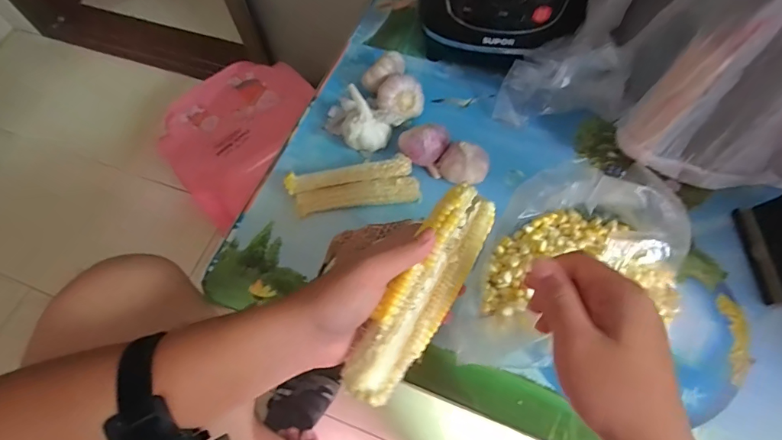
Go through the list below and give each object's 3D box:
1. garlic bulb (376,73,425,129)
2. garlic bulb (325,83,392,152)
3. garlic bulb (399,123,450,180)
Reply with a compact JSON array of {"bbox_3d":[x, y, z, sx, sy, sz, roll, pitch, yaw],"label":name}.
[{"bbox_3d":[0.007,-0.133,0.507,0.045,0.048,0.060,31,70,16],"label":"garlic bulb"},{"bbox_3d":[-0.043,-0.114,0.491,0.046,0.062,0.077,-38,68,-14],"label":"garlic bulb"},{"bbox_3d":[0.035,-0.079,0.472,0.052,0.053,0.042,16,66,11],"label":"garlic bulb"}]

